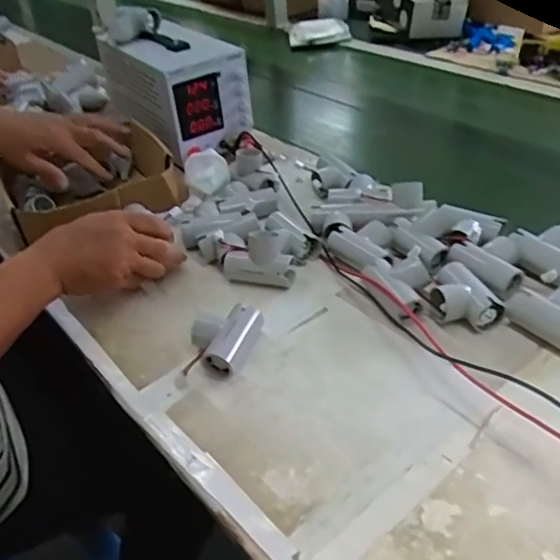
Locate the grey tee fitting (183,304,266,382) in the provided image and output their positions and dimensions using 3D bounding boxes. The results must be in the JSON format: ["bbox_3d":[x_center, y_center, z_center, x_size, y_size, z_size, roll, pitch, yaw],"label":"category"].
[{"bbox_3d":[-0.051,0.057,0.570,0.055,0.034,0.089,10,41,22],"label":"grey tee fitting"}]

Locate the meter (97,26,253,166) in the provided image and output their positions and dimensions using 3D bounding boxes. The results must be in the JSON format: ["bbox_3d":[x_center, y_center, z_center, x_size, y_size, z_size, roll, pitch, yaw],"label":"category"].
[{"bbox_3d":[-0.165,-0.298,0.907,0.121,0.136,0.241,-29,42,-27],"label":"meter"}]

